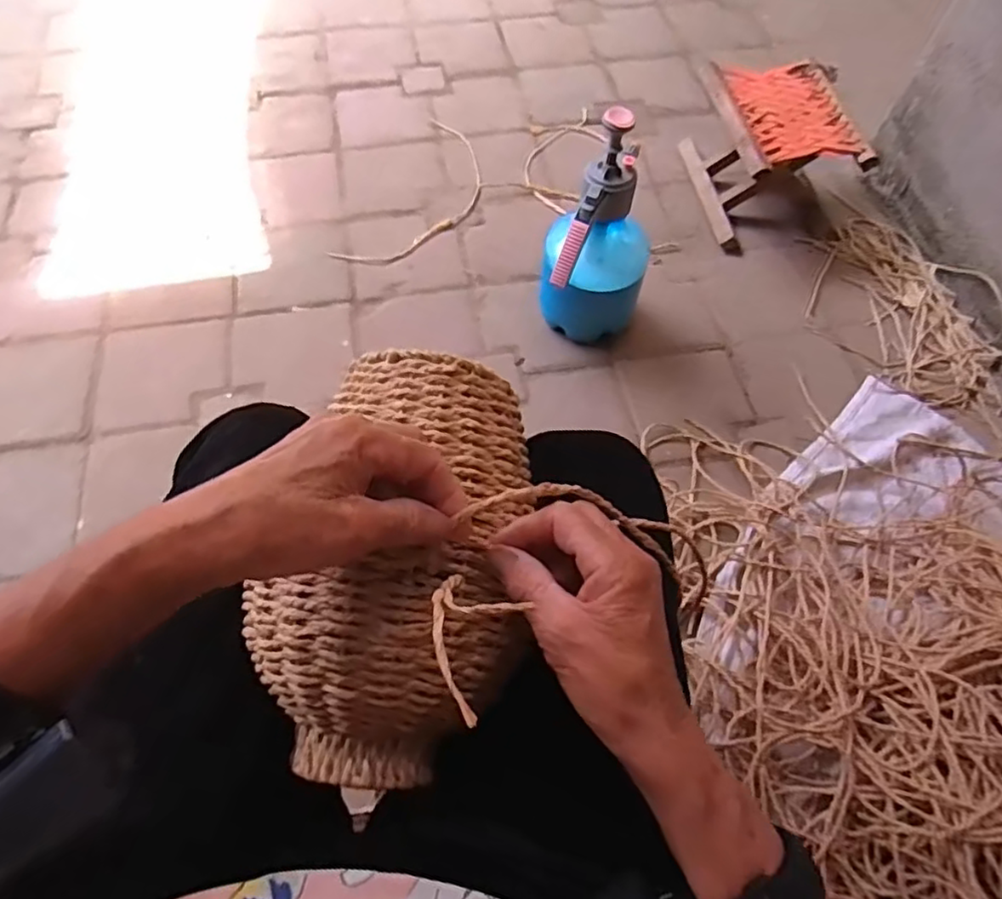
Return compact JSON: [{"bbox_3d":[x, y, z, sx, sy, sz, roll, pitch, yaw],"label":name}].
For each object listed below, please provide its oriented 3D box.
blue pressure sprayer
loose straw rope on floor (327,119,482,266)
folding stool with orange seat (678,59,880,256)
[{"bbox_3d":[0.142,-0.274,0.932,0.135,0.367,0.155,18,62,8],"label":"blue pressure sprayer"},{"bbox_3d":[-0.141,-0.496,1.249,0.191,0.019,0.428,23,62,9],"label":"loose straw rope on floor"},{"bbox_3d":[0.494,-0.544,1.200,0.219,0.187,0.282,-8,62,-8],"label":"folding stool with orange seat"}]

